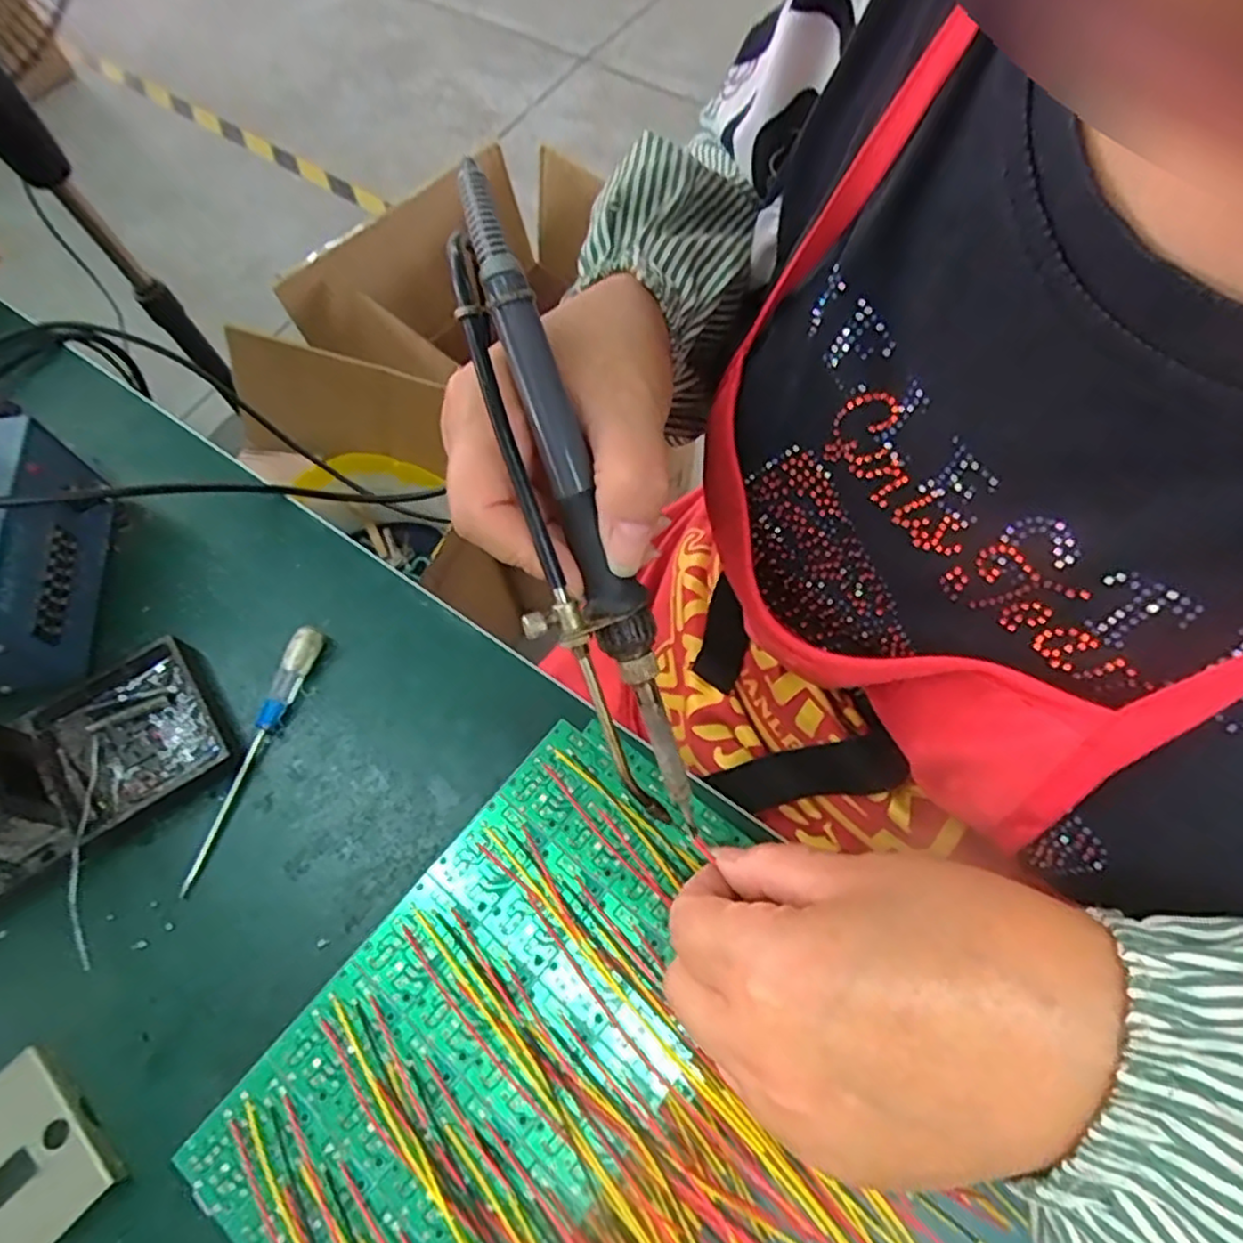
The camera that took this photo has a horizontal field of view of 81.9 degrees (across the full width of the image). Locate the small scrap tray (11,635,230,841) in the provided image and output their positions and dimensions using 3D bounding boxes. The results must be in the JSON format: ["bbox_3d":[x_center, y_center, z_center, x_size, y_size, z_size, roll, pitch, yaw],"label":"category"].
[{"bbox_3d":[-0.227,0.054,0.333,0.068,0.016,0.072,-35,70,-13],"label":"small scrap tray"}]

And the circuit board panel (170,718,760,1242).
[{"bbox_3d":[-0.037,0.125,0.224,0.101,0.009,0.175,37,69,16],"label":"circuit board panel"}]

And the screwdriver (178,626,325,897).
[{"bbox_3d":[-0.171,0.059,0.330,0.011,0.016,0.124,16,68,9],"label":"screwdriver"}]

